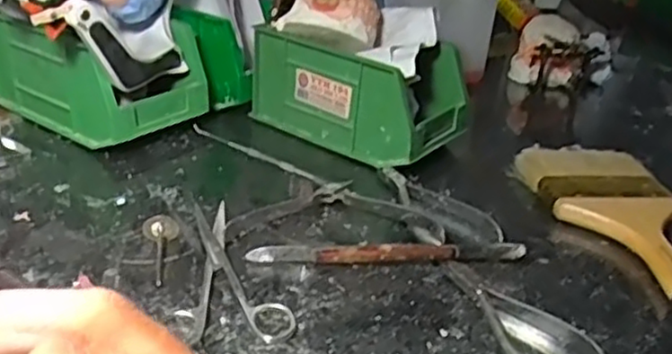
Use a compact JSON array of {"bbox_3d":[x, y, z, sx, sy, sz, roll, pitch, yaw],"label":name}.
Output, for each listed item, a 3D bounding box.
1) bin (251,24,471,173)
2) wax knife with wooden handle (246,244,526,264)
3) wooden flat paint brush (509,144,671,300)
[{"bbox_3d":[0.022,-0.079,0.607,0.165,0.084,0.094,23,32,30],"label":"bin"},{"bbox_3d":[0.033,0.049,0.438,0.170,0.017,0.010,3,28,-5],"label":"wax knife with wooden handle"},{"bbox_3d":[0.217,0.034,0.496,0.095,0.022,0.225,-2,29,-15],"label":"wooden flat paint brush"}]

